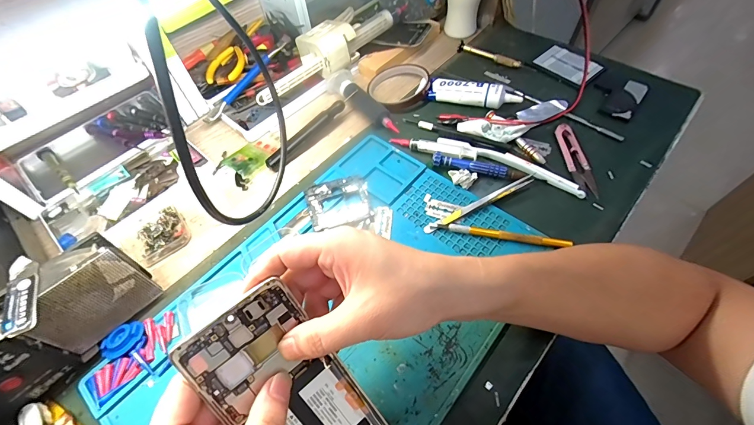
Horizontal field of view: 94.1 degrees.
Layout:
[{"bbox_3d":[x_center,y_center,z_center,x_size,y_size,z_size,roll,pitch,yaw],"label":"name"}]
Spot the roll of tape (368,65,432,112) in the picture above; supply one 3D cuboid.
[{"bbox_3d":[0.029,-0.179,0.489,0.082,0.020,0.082,-2,56,3],"label":"roll of tape"}]

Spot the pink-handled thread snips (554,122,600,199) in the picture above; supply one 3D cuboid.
[{"bbox_3d":[0.227,-0.063,0.402,0.021,0.008,0.103,-4,56,2],"label":"pink-handled thread snips"}]

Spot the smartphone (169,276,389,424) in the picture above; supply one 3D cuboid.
[{"bbox_3d":[-0.049,0.126,0.229,0.072,0.007,0.161,-38,103,-20],"label":"smartphone"}]

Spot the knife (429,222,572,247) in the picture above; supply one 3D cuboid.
[{"bbox_3d":[0.120,0.022,0.349,0.130,0.012,0.009,9,57,10],"label":"knife"}]

